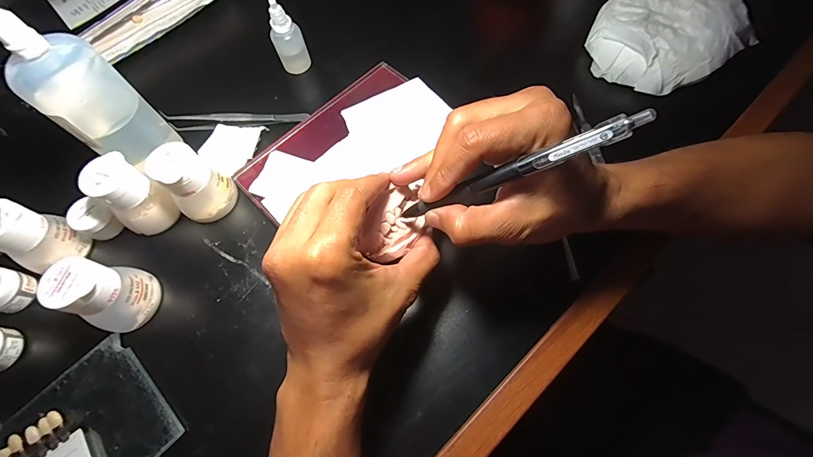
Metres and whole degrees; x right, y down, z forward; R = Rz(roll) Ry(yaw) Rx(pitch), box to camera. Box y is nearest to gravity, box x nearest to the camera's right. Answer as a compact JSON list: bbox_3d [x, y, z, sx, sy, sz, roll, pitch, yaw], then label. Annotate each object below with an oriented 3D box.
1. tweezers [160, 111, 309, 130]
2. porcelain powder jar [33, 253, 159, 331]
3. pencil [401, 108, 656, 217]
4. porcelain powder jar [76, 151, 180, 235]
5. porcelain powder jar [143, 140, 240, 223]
[{"bbox_3d":[-0.174,-0.110,0.366,0.140,0.013,0.017,-4,67,0],"label":"tweezers"},{"bbox_3d":[-0.229,0.050,0.274,0.045,0.064,0.047,-1,67,2],"label":"porcelain powder jar"},{"bbox_3d":[0.058,-0.031,0.202,0.138,0.010,0.012,-21,66,31],"label":"pencil"},{"bbox_3d":[-0.231,-0.025,0.305,0.045,0.063,0.042,-1,67,2],"label":"porcelain powder jar"},{"bbox_3d":[-0.182,-0.039,0.308,0.045,0.064,0.046,-1,67,2],"label":"porcelain powder jar"}]

